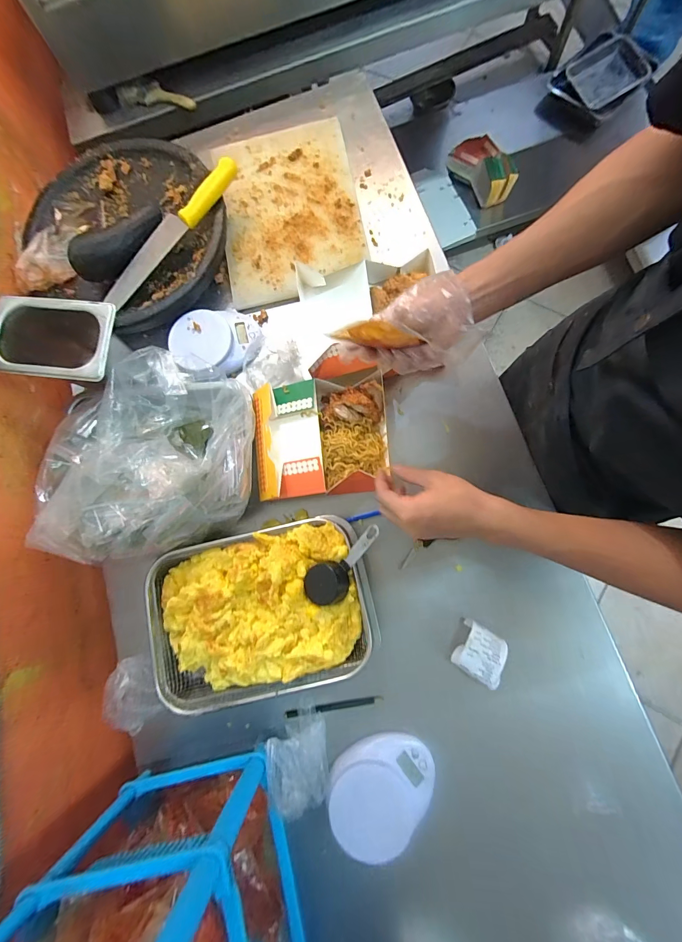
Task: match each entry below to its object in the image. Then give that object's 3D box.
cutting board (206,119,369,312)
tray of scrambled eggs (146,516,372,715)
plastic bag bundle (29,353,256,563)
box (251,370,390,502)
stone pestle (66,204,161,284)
[{"bbox_3d":[-0.097,-0.476,0.629,0.244,0.018,0.349,-11,80,3],"label":"cutting board"},{"bbox_3d":[-0.116,0.193,0.492,0.295,0.067,0.213,-14,79,2],"label":"tray of scrambled eggs"},{"bbox_3d":[-0.281,-0.024,0.520,0.325,0.094,0.284,-23,79,0],"label":"plastic bag bundle"},{"bbox_3d":[-0.030,-0.052,0.527,0.202,0.062,0.174,-5,80,4],"label":"box"},{"bbox_3d":[-0.372,-0.384,0.582,0.164,0.046,0.061,-37,79,-2],"label":"stone pestle"}]

